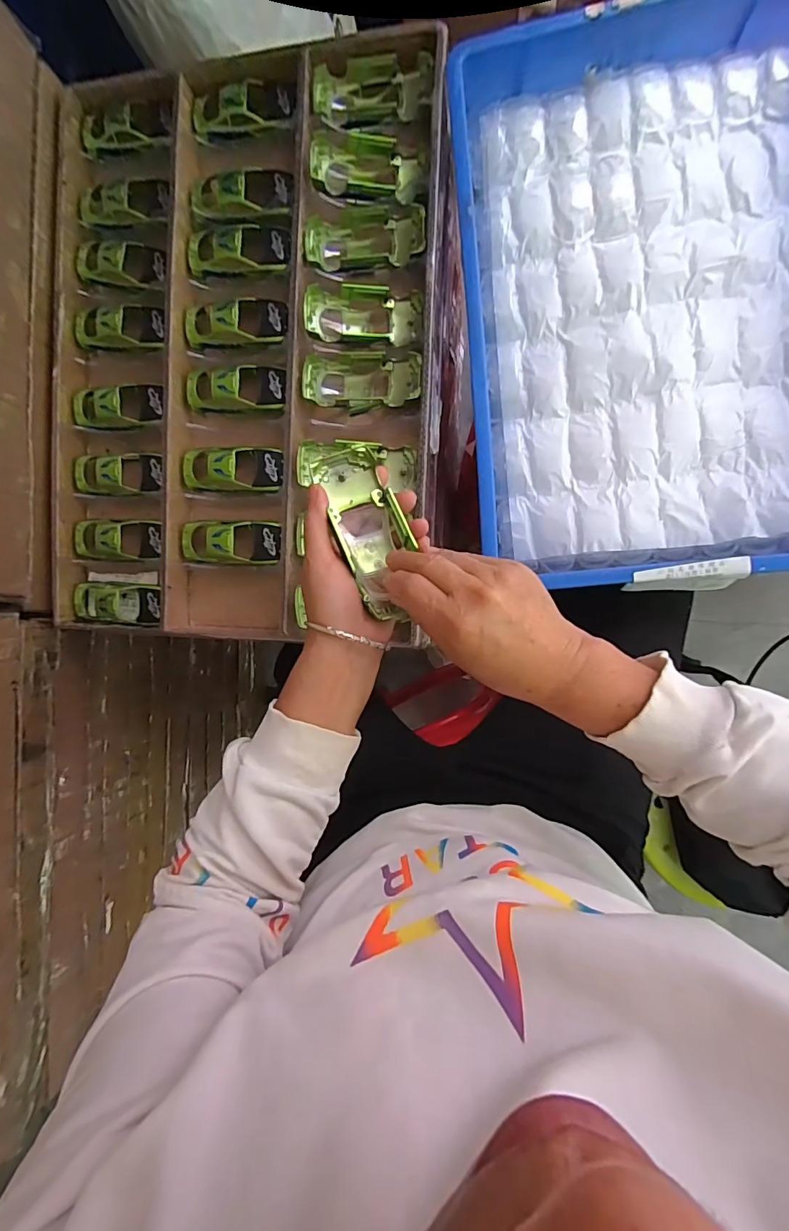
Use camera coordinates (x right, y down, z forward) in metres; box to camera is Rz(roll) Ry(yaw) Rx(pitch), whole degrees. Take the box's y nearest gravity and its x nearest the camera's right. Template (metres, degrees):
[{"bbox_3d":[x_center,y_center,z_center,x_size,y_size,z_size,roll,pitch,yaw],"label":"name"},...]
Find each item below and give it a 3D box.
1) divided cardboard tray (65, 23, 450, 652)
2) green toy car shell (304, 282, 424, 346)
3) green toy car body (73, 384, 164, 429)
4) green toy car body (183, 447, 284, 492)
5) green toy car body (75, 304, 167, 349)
[{"bbox_3d":[-0.175,-0.303,0.560,0.465,0.091,0.659,2,92,10],"label":"divided cardboard tray"},{"bbox_3d":[-0.033,-0.330,0.506,0.121,0.037,0.054,4,93,9],"label":"green toy car shell"},{"bbox_3d":[-0.334,-0.255,0.558,0.130,0.026,0.048,5,93,9],"label":"green toy car body"},{"bbox_3d":[-0.190,-0.172,0.535,0.121,0.020,0.048,5,93,9],"label":"green toy car body"},{"bbox_3d":[-0.326,-0.349,0.552,0.128,0.022,0.051,11,94,9],"label":"green toy car body"}]

